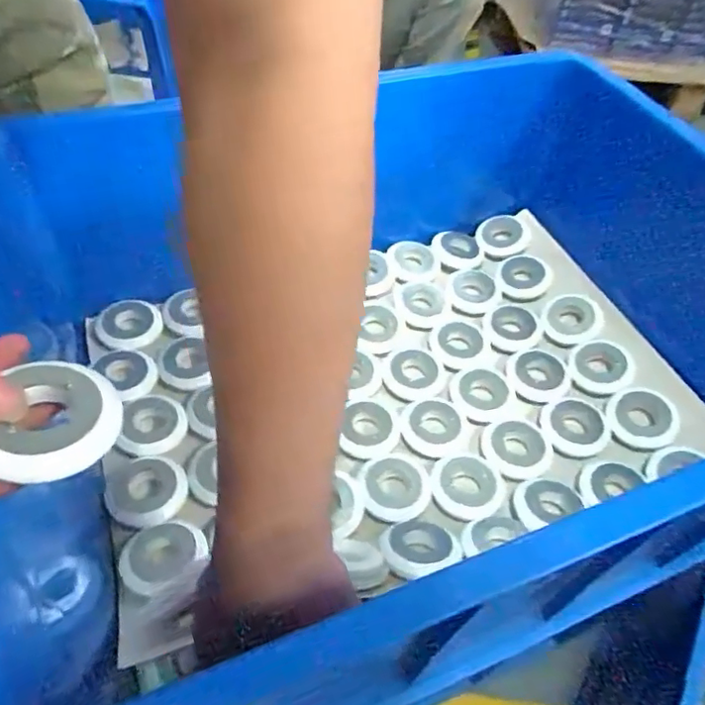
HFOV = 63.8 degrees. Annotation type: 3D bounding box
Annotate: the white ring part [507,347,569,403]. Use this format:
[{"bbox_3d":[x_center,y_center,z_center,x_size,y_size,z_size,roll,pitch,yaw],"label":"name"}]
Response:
[{"bbox_3d":[0.173,0.018,0.524,0.055,0.007,0.055,2,50,-2],"label":"white ring part"}]

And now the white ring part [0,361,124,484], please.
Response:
[{"bbox_3d":[-0.121,0.030,0.231,0.046,0.013,0.049,32,56,-10],"label":"white ring part"}]

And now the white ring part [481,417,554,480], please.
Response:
[{"bbox_3d":[0.137,0.075,0.468,0.055,0.014,0.056,2,50,-2],"label":"white ring part"}]

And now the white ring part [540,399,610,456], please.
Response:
[{"bbox_3d":[0.191,0.061,0.486,0.056,0.011,0.055,-7,51,-10],"label":"white ring part"}]

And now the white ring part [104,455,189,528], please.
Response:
[{"bbox_3d":[-0.156,0.104,0.426,0.058,0.009,0.053,2,50,-2],"label":"white ring part"}]

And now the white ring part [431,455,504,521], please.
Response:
[{"bbox_3d":[0.092,0.106,0.453,0.055,0.016,0.057,2,50,-2],"label":"white ring part"}]

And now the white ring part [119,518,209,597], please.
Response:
[{"bbox_3d":[-0.131,0.140,0.392,0.056,0.009,0.049,-17,54,-18],"label":"white ring part"}]

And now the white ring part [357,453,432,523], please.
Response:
[{"bbox_3d":[0.033,0.107,0.452,0.053,0.011,0.055,2,50,-2],"label":"white ring part"}]

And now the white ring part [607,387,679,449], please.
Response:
[{"bbox_3d":[0.252,0.055,0.493,0.054,0.017,0.051,23,53,14],"label":"white ring part"}]

